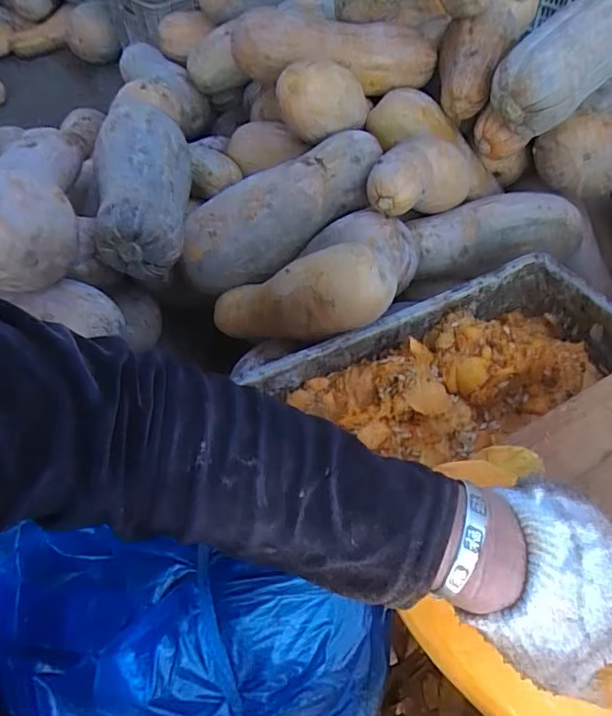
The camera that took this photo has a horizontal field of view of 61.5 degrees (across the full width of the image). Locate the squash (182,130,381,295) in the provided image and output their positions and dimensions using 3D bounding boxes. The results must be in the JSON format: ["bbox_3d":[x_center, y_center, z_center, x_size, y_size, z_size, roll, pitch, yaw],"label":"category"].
[{"bbox_3d":[-0.045,-0.257,0.887,0.370,0.125,0.148,-24,54,-12],"label":"squash"}]

